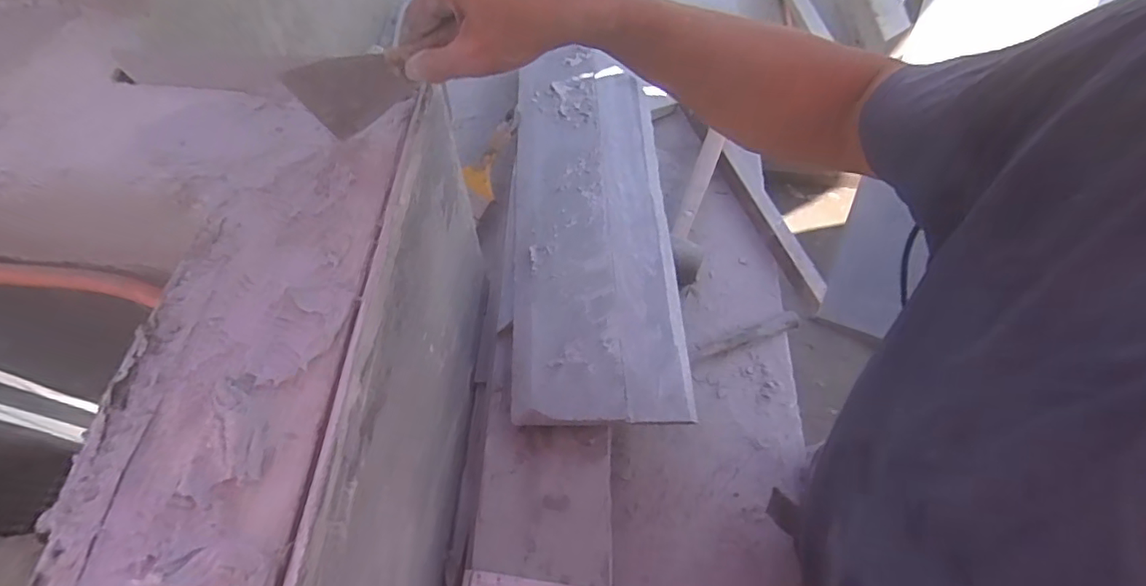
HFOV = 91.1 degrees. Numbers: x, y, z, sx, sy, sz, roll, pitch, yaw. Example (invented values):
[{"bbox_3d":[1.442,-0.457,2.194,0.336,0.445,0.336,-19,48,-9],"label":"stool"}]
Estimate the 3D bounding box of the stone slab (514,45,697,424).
[{"bbox_3d":[0.023,-0.121,0.785,0.199,0.034,0.588,-2,59,-2],"label":"stone slab"}]

